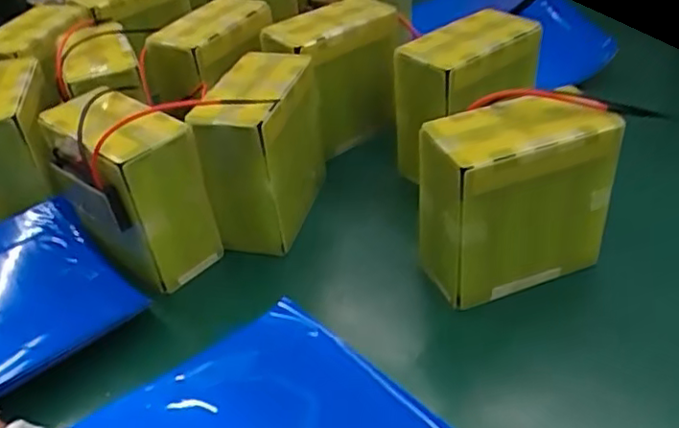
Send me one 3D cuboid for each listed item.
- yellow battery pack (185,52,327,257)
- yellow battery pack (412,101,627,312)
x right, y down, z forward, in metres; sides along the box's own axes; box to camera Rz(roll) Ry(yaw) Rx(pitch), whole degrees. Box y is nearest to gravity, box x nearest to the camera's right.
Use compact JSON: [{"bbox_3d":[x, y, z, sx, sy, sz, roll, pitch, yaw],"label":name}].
[{"bbox_3d":[-0.074,-0.066,0.631,0.083,0.151,0.154,1,39,10],"label":"yellow battery pack"},{"bbox_3d":[0.143,-0.007,0.541,0.147,0.157,0.074,-16,39,-12],"label":"yellow battery pack"}]

